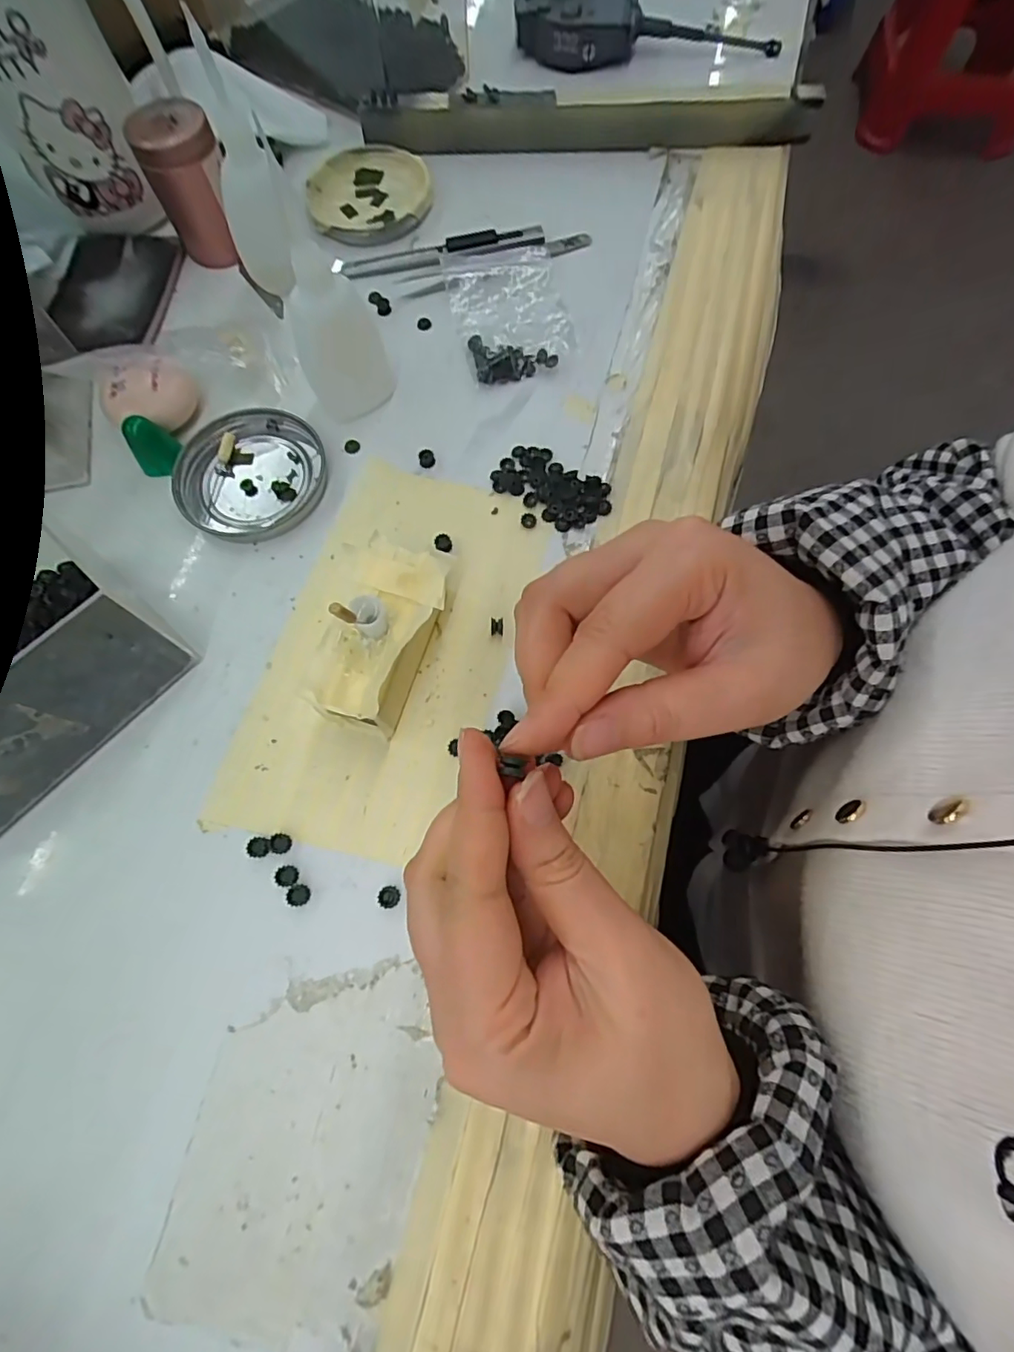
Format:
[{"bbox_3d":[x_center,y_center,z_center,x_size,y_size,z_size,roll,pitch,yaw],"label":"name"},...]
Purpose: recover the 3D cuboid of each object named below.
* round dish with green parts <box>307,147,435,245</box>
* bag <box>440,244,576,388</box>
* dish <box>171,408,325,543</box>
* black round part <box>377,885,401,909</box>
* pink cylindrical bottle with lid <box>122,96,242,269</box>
[{"bbox_3d":[-0.089,-0.315,0.370,0.078,0.013,0.079,-1,72,2],"label":"round dish with green parts"},{"bbox_3d":[0.000,-0.217,0.334,0.065,0.010,0.098,-10,72,-1],"label":"bag"},{"bbox_3d":[-0.138,-0.110,0.304,0.076,0.008,0.076,-1,72,2],"label":"dish"},{"bbox_3d":[-0.049,0.093,0.236,0.008,0.005,0.009,-14,72,-2],"label":"black round part"},{"bbox_3d":[-0.185,-0.288,0.335,0.043,0.067,0.040,-1,72,2],"label":"pink cylindrical bottle with lid"}]

